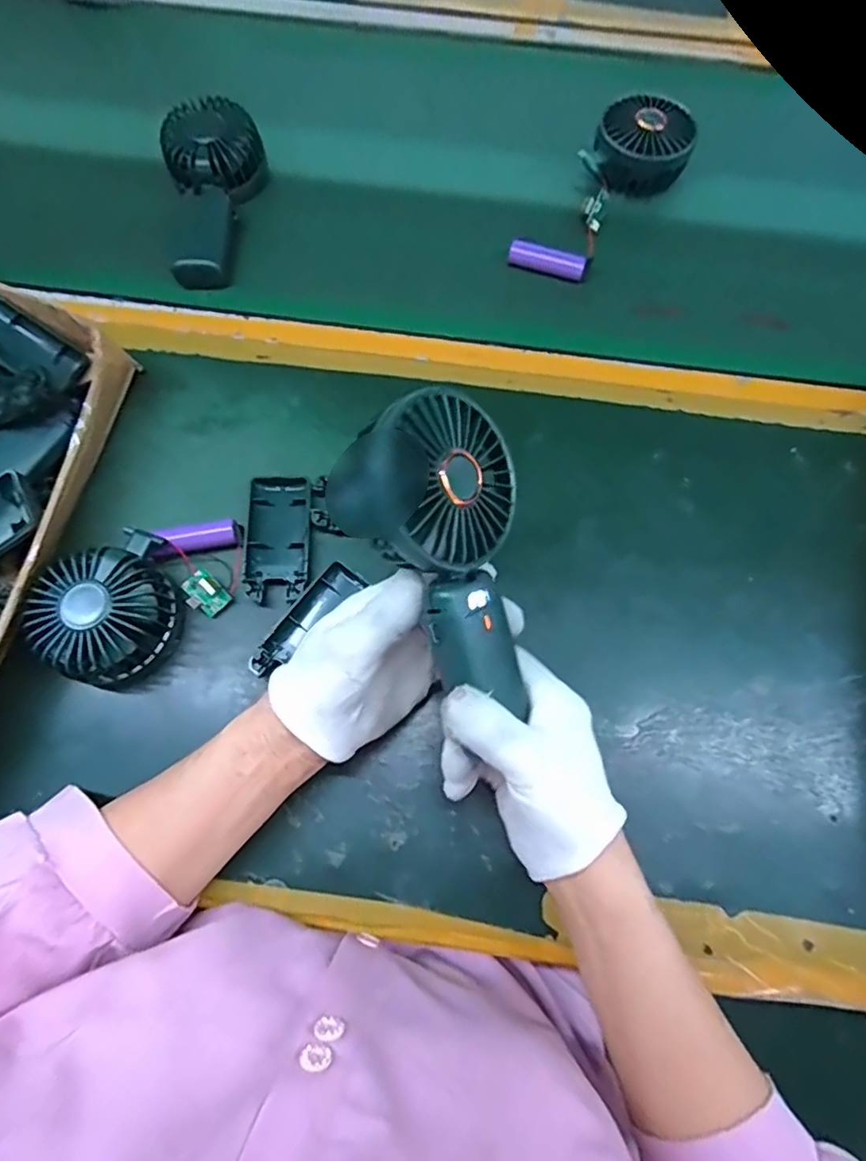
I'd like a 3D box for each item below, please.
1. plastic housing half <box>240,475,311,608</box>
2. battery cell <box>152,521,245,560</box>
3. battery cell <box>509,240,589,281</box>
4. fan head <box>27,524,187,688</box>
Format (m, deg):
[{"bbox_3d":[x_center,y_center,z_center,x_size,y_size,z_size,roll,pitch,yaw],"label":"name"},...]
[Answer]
[{"bbox_3d":[-0.111,-0.032,0.421,0.044,0.011,0.095,0,71,0],"label":"plastic housing half"},{"bbox_3d":[-0.166,-0.029,0.416,0.061,0.017,0.016,-11,71,-3],"label":"battery cell"},{"bbox_3d":[0.100,-0.278,0.514,0.067,0.020,0.014,14,71,5],"label":"battery cell"},{"bbox_3d":[-0.212,0.021,0.389,0.089,0.050,0.085,-28,73,-9],"label":"fan head"}]

